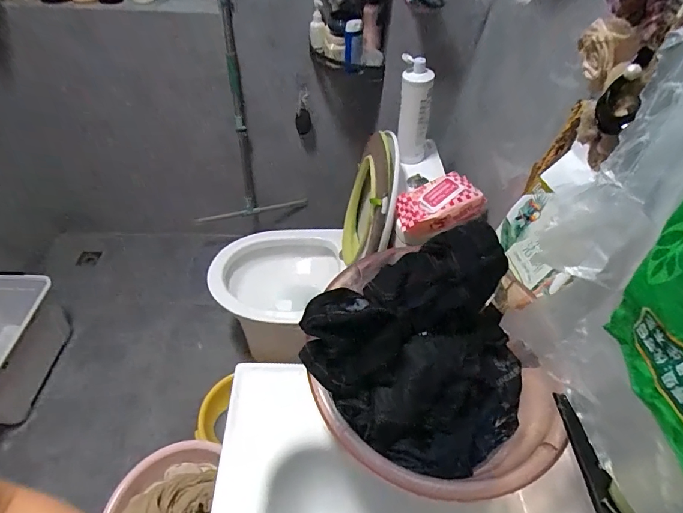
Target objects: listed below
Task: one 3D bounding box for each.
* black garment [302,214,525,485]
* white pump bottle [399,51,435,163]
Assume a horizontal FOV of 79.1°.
[{"bbox_3d":[0.117,0.125,0.550,0.300,0.158,0.260,-28,54,-25],"label":"black garment"},{"bbox_3d":[0.182,-0.351,1.038,0.090,0.262,0.092,7,48,4],"label":"white pump bottle"}]

